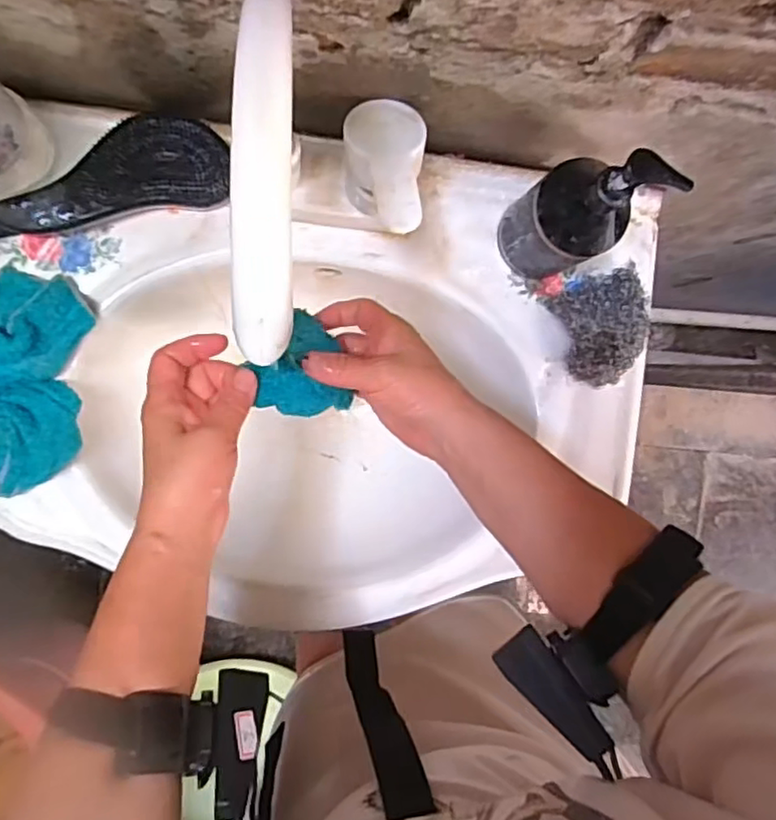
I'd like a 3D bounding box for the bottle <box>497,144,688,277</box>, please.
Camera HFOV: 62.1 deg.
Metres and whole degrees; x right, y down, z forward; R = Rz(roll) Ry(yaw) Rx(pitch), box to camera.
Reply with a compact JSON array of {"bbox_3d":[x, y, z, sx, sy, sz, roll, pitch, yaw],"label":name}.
[{"bbox_3d":[0.136,-0.140,0.464,0.063,0.179,0.070,-34,100,-4],"label":"bottle"}]

